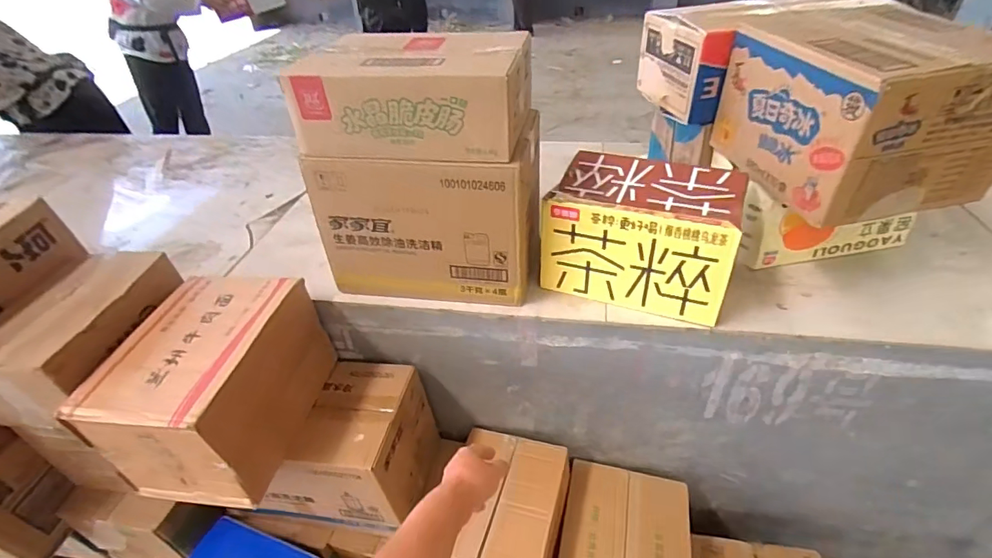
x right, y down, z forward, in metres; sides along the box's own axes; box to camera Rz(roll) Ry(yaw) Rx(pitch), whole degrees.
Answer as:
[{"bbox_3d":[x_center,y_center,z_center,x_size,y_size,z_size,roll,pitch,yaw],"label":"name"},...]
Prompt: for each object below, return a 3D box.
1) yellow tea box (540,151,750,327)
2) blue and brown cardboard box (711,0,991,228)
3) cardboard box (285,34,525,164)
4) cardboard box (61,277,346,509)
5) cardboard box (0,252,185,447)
[{"bbox_3d":[0.270,-0.093,0.902,0.318,0.187,0.222,17,43,19],"label":"yellow tea box"},{"bbox_3d":[0.601,-0.307,0.838,0.302,0.233,0.393,-7,40,-8],"label":"blue and brown cardboard box"},{"bbox_3d":[-0.127,-0.314,0.803,0.349,0.137,0.234,8,40,9],"label":"cardboard box"},{"bbox_3d":[-0.493,0.174,0.861,0.266,0.218,0.326,6,40,7],"label":"cardboard box"},{"bbox_3d":[-0.736,0.107,0.876,0.209,0.176,0.293,3,40,4],"label":"cardboard box"}]

